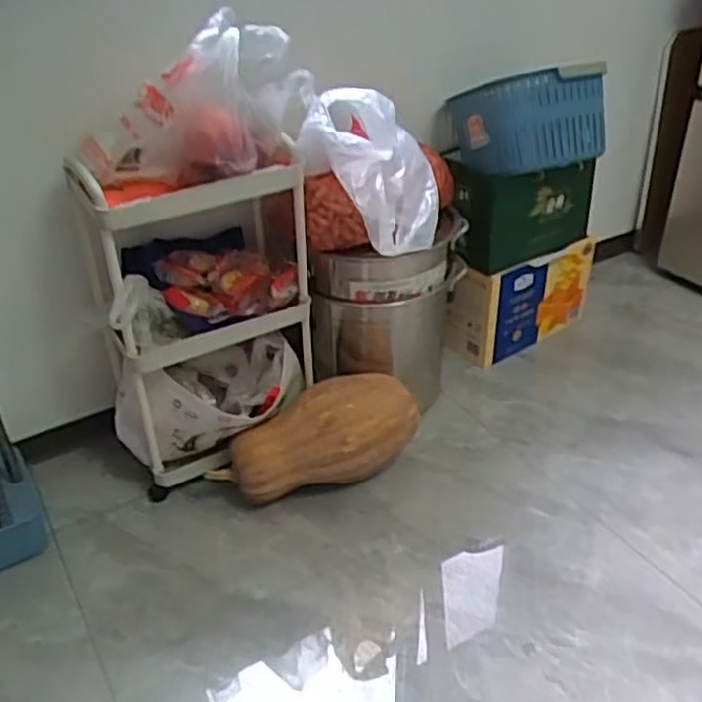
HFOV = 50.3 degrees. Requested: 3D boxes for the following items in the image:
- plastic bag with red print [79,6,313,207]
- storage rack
[{"bbox_3d":[-0.215,-0.339,1.048,0.315,0.210,0.139,-1,34,0],"label":"plastic bag with red print"},{"bbox_3d":[-0.236,-0.068,1.234,0.341,0.488,0.274,-10,35,-13],"label":"storage rack"}]

